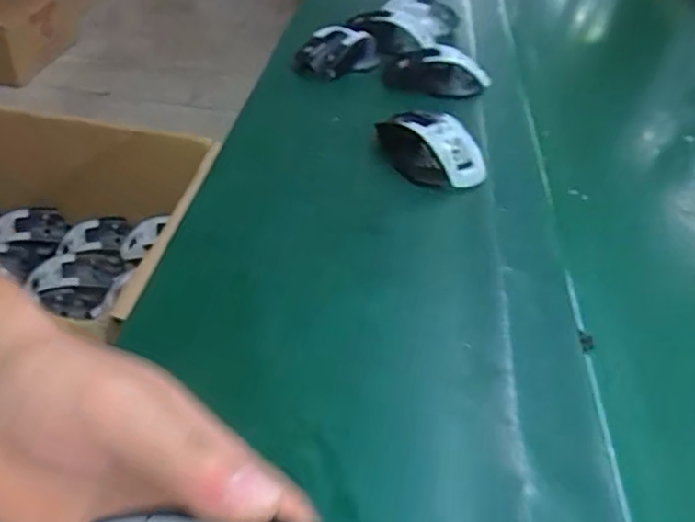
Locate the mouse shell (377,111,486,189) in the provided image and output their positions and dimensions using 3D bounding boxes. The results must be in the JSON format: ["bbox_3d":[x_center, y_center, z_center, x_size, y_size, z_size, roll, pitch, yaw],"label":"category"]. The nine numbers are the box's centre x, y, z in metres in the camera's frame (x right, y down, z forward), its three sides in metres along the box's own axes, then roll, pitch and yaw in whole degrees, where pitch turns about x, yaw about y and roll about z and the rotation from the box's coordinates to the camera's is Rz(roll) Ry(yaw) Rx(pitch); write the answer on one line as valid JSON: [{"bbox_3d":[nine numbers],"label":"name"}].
[{"bbox_3d":[0.075,-0.102,0.536,0.062,0.044,0.107,-22,46,-25],"label":"mouse shell"}]

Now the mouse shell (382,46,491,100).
[{"bbox_3d":[0.098,-0.207,0.657,0.118,0.047,0.034,10,41,11],"label":"mouse shell"}]

